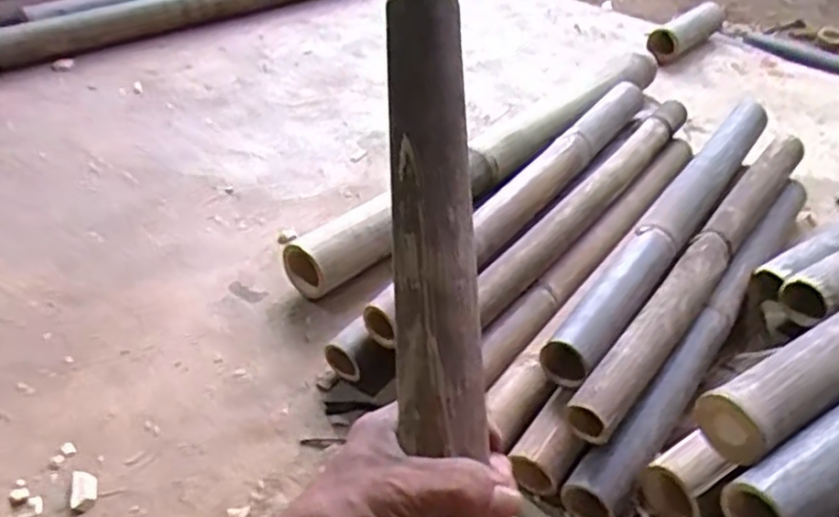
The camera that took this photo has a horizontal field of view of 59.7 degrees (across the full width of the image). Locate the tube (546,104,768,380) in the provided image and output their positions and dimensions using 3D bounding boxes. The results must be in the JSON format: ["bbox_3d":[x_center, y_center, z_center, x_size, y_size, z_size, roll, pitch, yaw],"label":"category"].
[{"bbox_3d":[0.332,-0.052,0.940,0.062,0.060,0.641,25,45,27],"label":"tube"}]

